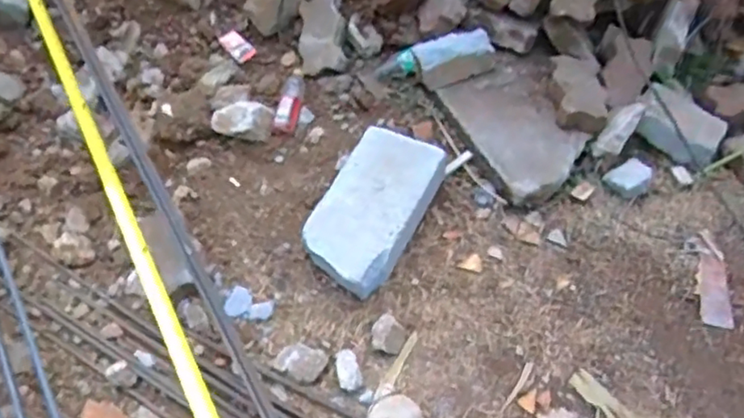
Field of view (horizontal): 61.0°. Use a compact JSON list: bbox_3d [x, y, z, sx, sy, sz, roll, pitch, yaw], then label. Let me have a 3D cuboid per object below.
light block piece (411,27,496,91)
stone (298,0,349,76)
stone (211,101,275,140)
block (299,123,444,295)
[{"bbox_3d":[0.218,-0.400,1.658,0.216,0.086,0.111,-20,57,-7],"label":"light block piece"},{"bbox_3d":[-0.139,-0.472,1.715,0.123,0.057,0.223,-5,83,26],"label":"stone"},{"bbox_3d":[-0.328,-0.221,1.605,0.155,0.077,0.097,-17,57,-5],"label":"stone"},{"bbox_3d":[-0.001,0.005,1.440,0.207,0.098,0.403,21,62,19],"label":"block"}]

